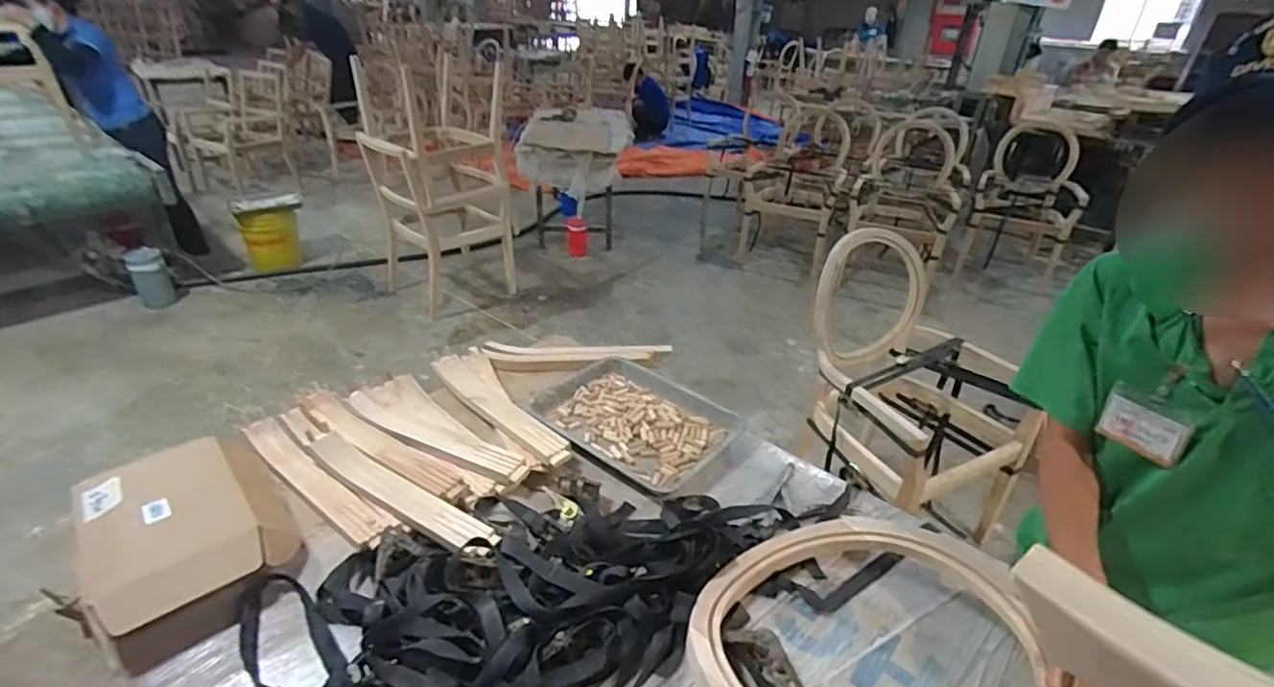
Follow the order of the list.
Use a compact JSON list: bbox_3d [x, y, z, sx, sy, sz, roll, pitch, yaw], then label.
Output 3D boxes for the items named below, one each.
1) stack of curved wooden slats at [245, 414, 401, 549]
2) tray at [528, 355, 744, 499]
[{"bbox_3d":[-0.575,0.233,1.058,0.420,0.031,0.071,22,35,28],"label":"stack of curved wooden slats"},{"bbox_3d":[-0.005,0.156,1.257,0.394,0.038,0.304,26,37,32],"label":"tray"}]

